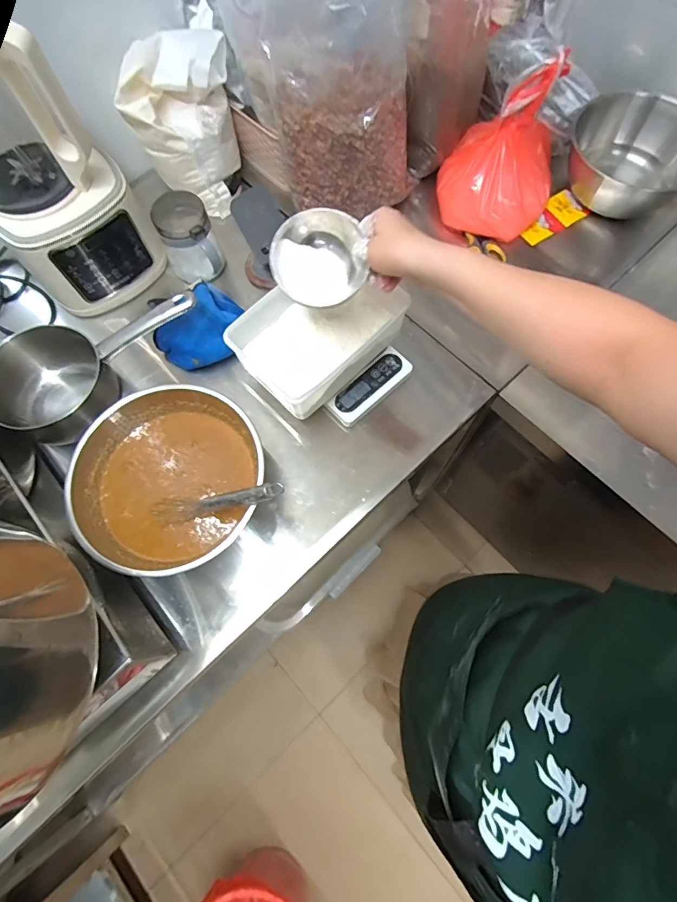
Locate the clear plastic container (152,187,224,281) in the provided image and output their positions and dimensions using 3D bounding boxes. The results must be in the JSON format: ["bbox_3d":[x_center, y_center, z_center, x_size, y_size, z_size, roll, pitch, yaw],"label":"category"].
[{"bbox_3d":[-0.225,-0.318,0.662,0.080,0.108,0.086,-1,70,2],"label":"clear plastic container"}]

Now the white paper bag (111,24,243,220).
[{"bbox_3d":[-0.239,-0.526,0.694,0.131,0.191,0.145,14,71,7],"label":"white paper bag"}]

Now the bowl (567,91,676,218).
[{"bbox_3d":[0.484,-0.479,0.729,0.209,0.108,0.208,-41,74,-12],"label":"bowl"}]

